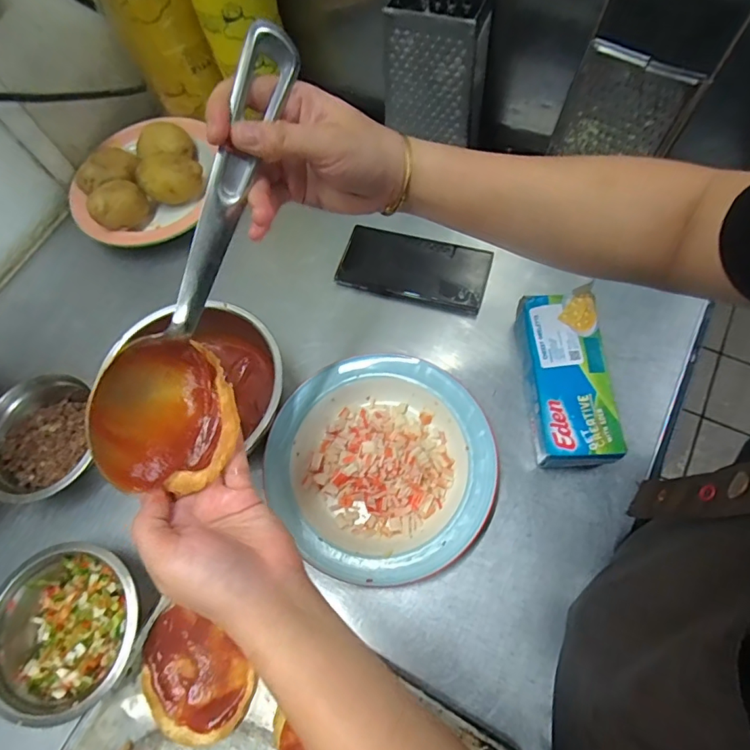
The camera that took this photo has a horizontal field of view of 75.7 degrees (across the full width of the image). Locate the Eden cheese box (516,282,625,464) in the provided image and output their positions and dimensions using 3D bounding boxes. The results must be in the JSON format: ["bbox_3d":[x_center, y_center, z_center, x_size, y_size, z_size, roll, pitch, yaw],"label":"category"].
[{"bbox_3d":[0.180,0.006,0.466,0.067,0.059,0.165,-4,67,5],"label":"Eden cheese box"}]

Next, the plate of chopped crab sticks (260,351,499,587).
[{"bbox_3d":[0.005,0.084,0.459,0.199,0.031,0.207,-2,67,5],"label":"plate of chopped crab sticks"}]

